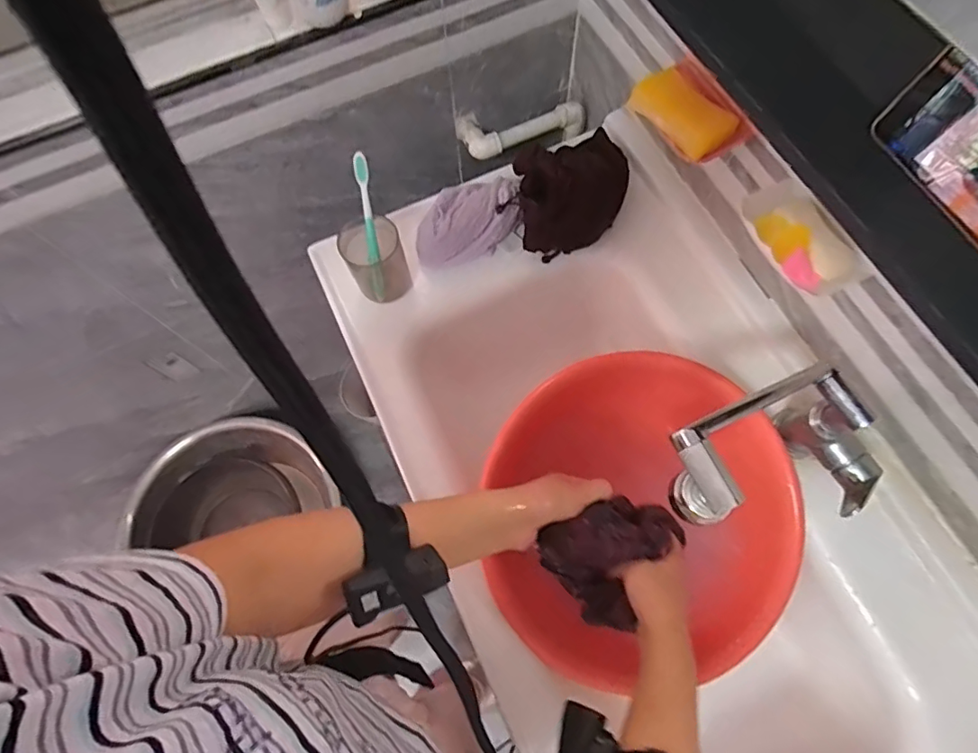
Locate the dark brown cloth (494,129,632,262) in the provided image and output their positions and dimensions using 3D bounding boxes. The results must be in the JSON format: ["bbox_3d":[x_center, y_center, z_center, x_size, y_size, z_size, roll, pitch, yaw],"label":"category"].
[{"bbox_3d":[0.107,-0.258,0.718,0.162,0.092,0.139,-18,71,-5],"label":"dark brown cloth"}]

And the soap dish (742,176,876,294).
[{"bbox_3d":[0.309,-0.140,0.526,0.086,0.020,0.131,-25,71,-7],"label":"soap dish"}]

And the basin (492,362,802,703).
[{"bbox_3d":[0.178,0.159,0.621,0.360,0.120,0.360,0,87,-5],"label":"basin"}]

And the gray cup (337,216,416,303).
[{"bbox_3d":[-0.150,-0.158,0.707,0.076,0.104,0.075,-24,71,-6],"label":"gray cup"}]

